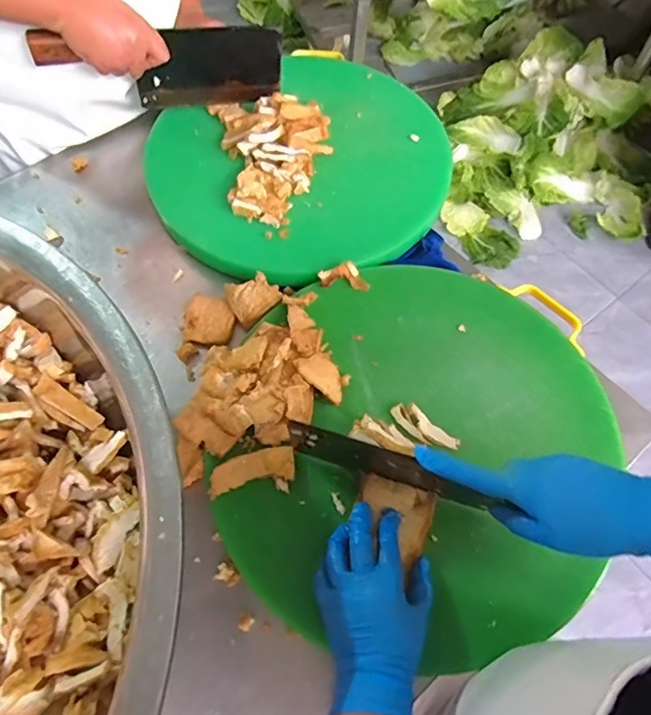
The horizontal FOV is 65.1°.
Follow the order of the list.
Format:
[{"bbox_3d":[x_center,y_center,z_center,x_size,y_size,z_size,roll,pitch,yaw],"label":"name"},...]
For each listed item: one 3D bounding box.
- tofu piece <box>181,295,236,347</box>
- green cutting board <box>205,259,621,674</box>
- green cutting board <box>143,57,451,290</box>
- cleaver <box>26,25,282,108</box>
[{"bbox_3d":[-0.137,-0.045,0.595,0.061,0.012,0.061,0,64,0],"label":"tofu piece"},{"bbox_3d":[0.103,0.075,0.513,0.356,0.020,0.387,6,64,3],"label":"green cutting board"},{"bbox_3d":[-0.030,-0.265,0.682,0.393,0.034,0.359,-31,68,-14],"label":"green cutting board"},{"bbox_3d":[-0.198,-0.372,0.650,0.288,0.115,0.023,-15,65,-7],"label":"cleaver"}]

